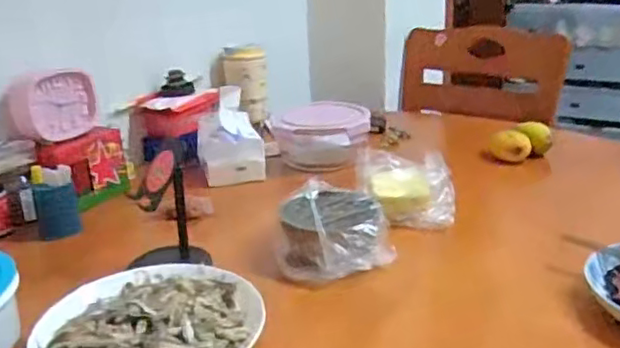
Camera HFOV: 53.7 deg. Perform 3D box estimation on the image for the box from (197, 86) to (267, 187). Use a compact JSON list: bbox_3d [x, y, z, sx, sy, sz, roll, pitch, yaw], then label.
[{"bbox_3d":[-0.136,-0.071,1.017,0.100,0.116,0.164,-5,21,-10],"label":"box"}]

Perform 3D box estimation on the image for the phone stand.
[{"bbox_3d":[-0.162,0.038,0.687,0.085,0.143,0.083,-7,21,-13],"label":"phone stand"}]

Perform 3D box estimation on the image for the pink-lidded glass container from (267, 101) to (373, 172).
[{"bbox_3d":[0.023,-0.075,1.023,0.148,0.078,0.141,-11,22,-23],"label":"pink-lidded glass container"}]

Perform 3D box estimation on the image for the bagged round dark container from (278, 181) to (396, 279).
[{"bbox_3d":[0.030,0.065,0.714,0.126,0.060,0.135,-1,20,1],"label":"bagged round dark container"}]

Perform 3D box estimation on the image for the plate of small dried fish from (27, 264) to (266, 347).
[{"bbox_3d":[-0.149,0.140,0.577,0.199,0.028,0.184,-1,20,1],"label":"plate of small dried fish"}]

